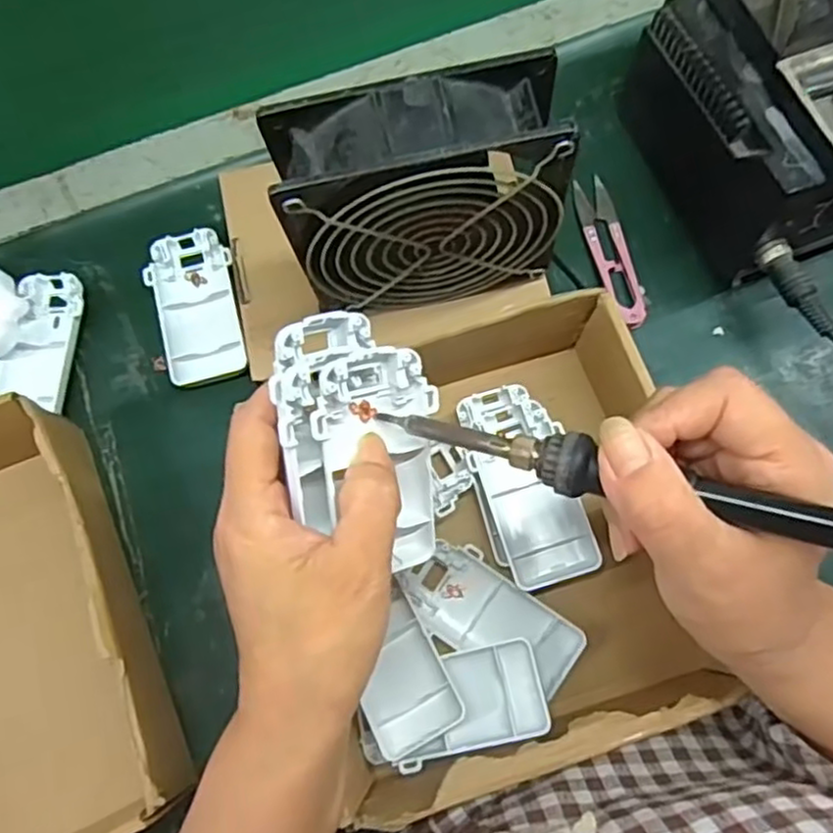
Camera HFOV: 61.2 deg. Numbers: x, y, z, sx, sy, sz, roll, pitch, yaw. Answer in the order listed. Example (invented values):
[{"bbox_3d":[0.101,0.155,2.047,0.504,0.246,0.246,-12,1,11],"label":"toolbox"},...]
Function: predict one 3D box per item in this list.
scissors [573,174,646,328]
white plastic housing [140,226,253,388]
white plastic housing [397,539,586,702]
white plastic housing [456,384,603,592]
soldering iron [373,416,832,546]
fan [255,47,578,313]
[{"bbox_3d":[0.118,-0.102,0.429,0.023,0.011,0.103,-12,76,-2],"label":"scissors"},{"bbox_3d":[-0.133,-0.066,0.425,0.047,0.014,0.093,-16,76,-3],"label":"white plastic housing"},{"bbox_3d":[0.038,0.105,0.367,0.095,0.015,0.046,37,79,9],"label":"white plastic housing"},{"bbox_3d":[0.059,0.035,0.380,0.047,0.024,0.109,-16,76,-3],"label":"white plastic housing"},{"bbox_3d":[0.082,0.024,0.240,0.207,0.015,0.018,13,76,20],"label":"soldering iron"},{"bbox_3d":[0.002,-0.095,0.315,0.116,0.109,0.046,-12,76,-2],"label":"fan"}]

